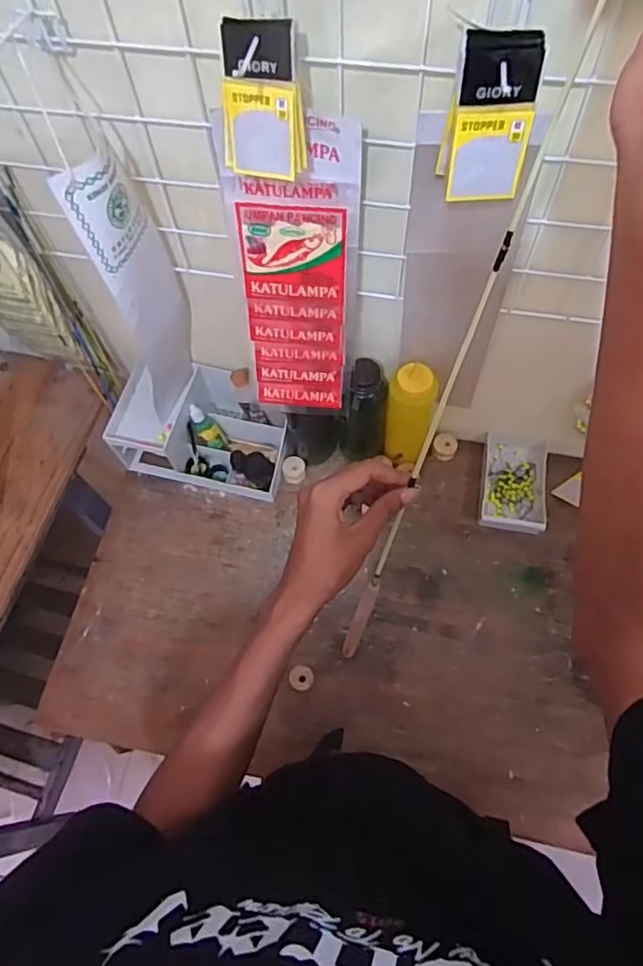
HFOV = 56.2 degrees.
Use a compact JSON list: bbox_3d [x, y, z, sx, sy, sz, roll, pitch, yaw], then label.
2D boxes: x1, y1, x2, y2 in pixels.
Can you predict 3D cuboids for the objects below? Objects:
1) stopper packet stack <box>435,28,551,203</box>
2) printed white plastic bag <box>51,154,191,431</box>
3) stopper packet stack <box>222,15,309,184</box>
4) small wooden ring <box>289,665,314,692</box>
[{"bbox_3d":[0.113,-0.241,0.404,0.056,0.106,0.021,12,66,8],"label":"stopper packet stack"},{"bbox_3d":[-0.186,-0.198,0.652,0.032,0.348,0.100,17,67,10],"label":"printed white plastic bag"},{"bbox_3d":[-0.042,-0.276,0.437,0.060,0.097,0.018,9,44,5],"label":"stopper packet stack"},{"bbox_3d":[-0.024,0.246,0.755,0.029,0.028,0.030,-1,65,2],"label":"small wooden ring"}]

